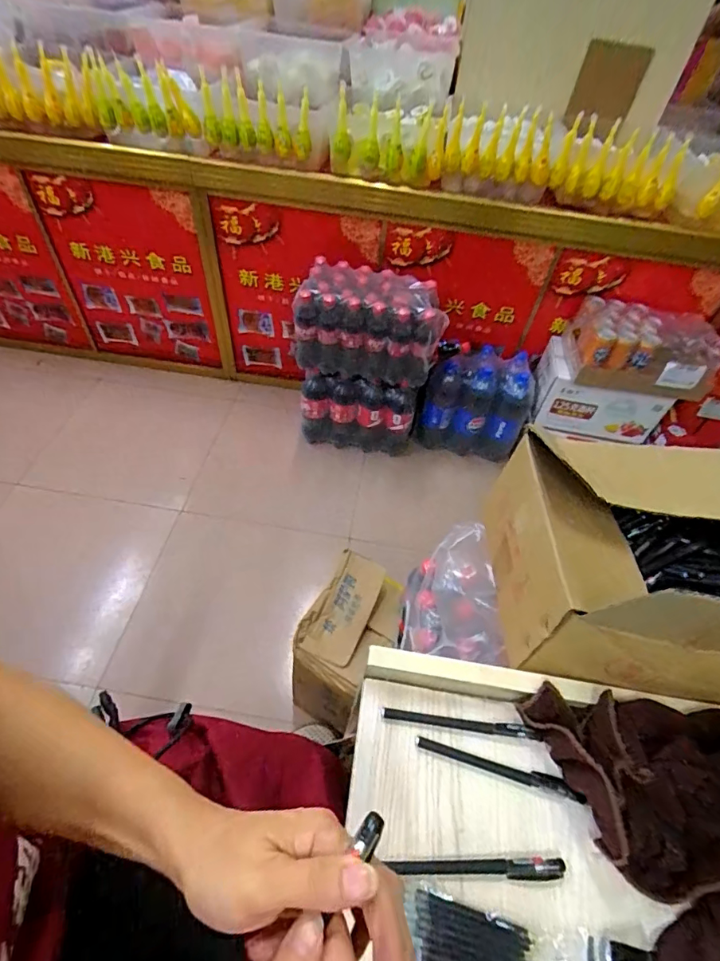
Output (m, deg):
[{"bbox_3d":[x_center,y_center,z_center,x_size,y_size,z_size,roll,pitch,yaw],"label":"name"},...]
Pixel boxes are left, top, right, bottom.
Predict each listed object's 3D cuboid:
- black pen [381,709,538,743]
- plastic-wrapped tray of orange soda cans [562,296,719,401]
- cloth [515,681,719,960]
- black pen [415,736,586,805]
[{"bbox_3d":[0.090,0.215,0.415,0.139,0.008,0.010,8,50,2],"label":"black pen"},{"bbox_3d":[0.766,-0.354,1.272,0.366,0.157,0.195,14,51,7],"label":"plastic-wrapped tray of orange soda cans"},{"bbox_3d":[0.232,0.264,0.351,0.180,0.069,0.191,6,50,0],"label":"cloth"},{"bbox_3d":[0.118,0.244,0.397,0.141,0.006,0.013,15,51,7],"label":"black pen"}]

